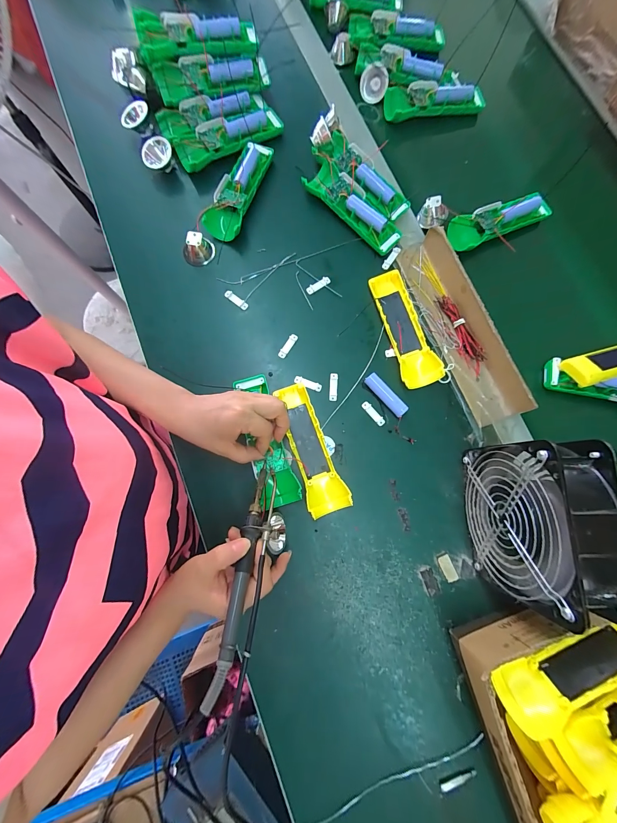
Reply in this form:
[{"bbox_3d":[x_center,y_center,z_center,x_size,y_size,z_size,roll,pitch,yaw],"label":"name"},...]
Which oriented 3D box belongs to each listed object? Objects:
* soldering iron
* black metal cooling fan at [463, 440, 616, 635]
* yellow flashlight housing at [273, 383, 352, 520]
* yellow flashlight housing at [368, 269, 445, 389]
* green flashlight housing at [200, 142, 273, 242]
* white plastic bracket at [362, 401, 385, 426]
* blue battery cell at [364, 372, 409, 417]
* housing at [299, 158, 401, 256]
[{"bbox_3d":[-0.058,0.149,0.293,0.023,0.022,0.199,8,53,0],"label":"soldering iron"},{"bbox_3d":[0.225,0.109,0.310,0.065,0.148,0.148,2,80,-1],"label":"black metal cooling fan"},{"bbox_3d":[-0.001,0.047,0.384,0.049,0.025,0.163,-22,81,-5],"label":"yellow flashlight housing"},{"bbox_3d":[0.127,-0.112,0.412,0.047,0.022,0.162,-17,81,-4],"label":"yellow flashlight housing"},{"bbox_3d":[-0.101,-0.326,0.447,0.050,0.028,0.161,15,80,2],"label":"green flashlight housing"},{"bbox_3d":[0.086,0.003,0.403,0.010,0.004,0.038,-41,83,-8],"label":"white plastic bracket"},{"bbox_3d":[0.101,-0.021,0.400,0.018,0.015,0.067,-40,83,-8],"label":"blue battery cell"},{"bbox_3d":[0.067,-0.298,0.442,0.160,0.026,0.048,44,82,6],"label":"housing"}]

